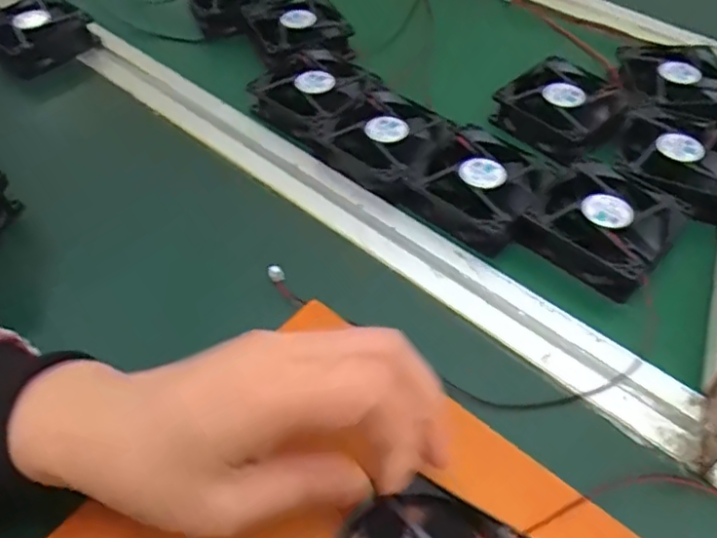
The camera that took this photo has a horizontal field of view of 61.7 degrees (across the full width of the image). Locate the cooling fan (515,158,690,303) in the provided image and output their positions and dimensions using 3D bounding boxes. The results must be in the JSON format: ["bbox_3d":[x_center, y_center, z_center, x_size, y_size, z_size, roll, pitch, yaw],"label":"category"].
[{"bbox_3d":[0.159,-0.027,0.389,0.079,0.027,0.089,33,58,27],"label":"cooling fan"}]

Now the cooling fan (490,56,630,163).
[{"bbox_3d":[0.161,-0.125,0.464,0.082,0.026,0.085,-33,56,-24],"label":"cooling fan"}]

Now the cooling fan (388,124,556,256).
[{"bbox_3d":[0.083,-0.059,0.415,0.085,0.029,0.078,28,56,24],"label":"cooling fan"}]

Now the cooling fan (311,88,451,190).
[{"bbox_3d":[0.020,-0.099,0.447,0.080,0.023,0.078,33,58,26],"label":"cooling fan"}]

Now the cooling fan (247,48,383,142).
[{"bbox_3d":[-0.034,-0.144,0.480,0.086,0.026,0.088,-38,58,-26],"label":"cooling fan"}]

